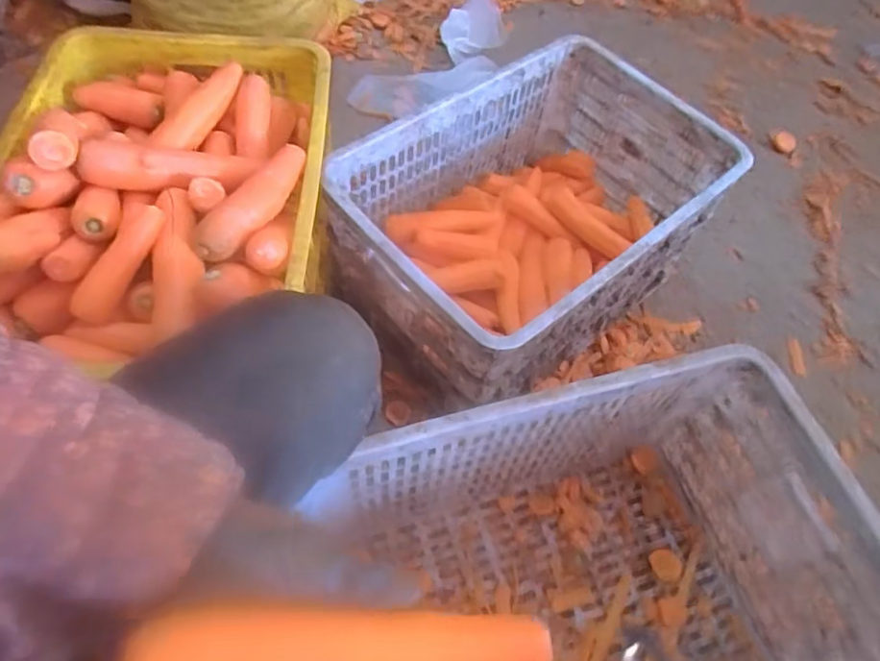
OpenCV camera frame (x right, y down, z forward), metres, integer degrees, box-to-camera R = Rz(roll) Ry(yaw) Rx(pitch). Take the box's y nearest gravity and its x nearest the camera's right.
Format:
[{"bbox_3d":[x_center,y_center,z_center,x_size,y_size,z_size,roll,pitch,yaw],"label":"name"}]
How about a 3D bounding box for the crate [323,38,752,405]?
[{"bbox_3d":[0.141,-0.167,0.891,0.535,0.242,0.349,-36,66,-23],"label":"crate"}]

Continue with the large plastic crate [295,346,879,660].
[{"bbox_3d":[0.169,0.277,0.634,0.495,0.300,0.350,-12,59,-11],"label":"large plastic crate"}]

